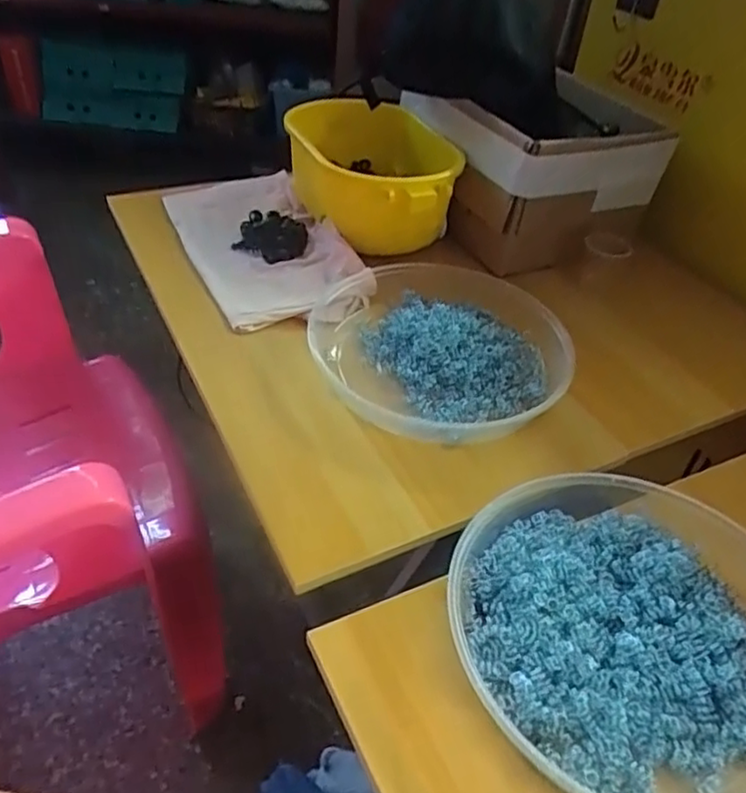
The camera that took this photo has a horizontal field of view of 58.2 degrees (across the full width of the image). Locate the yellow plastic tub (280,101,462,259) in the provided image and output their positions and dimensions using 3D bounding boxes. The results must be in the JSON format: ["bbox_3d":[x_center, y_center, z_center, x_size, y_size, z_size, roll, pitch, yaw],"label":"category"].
[{"bbox_3d":[-0.004,-0.252,0.776,0.173,0.107,0.218,-2,42,-8],"label":"yellow plastic tub"}]

